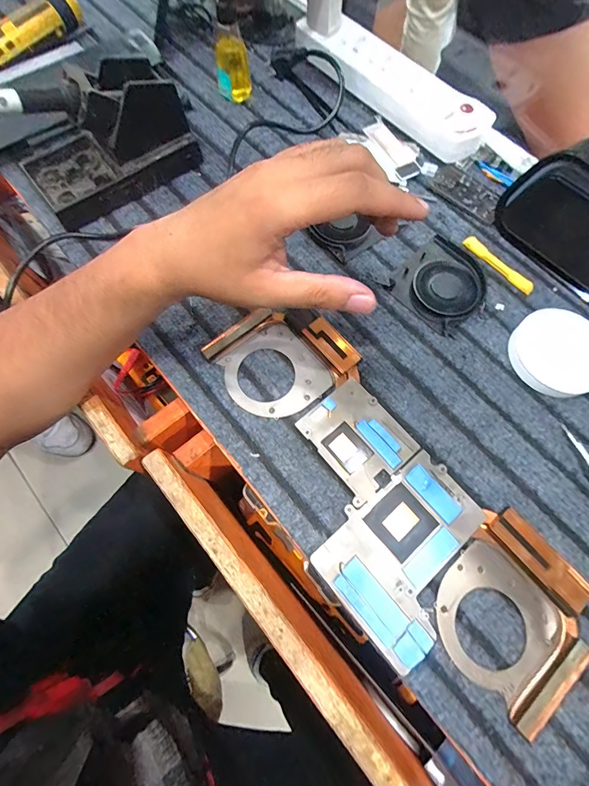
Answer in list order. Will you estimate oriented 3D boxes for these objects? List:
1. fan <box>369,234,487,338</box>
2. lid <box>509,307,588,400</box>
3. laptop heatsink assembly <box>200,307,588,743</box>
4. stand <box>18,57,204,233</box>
[{"bbox_3d":[0.140,-0.106,0.340,0.085,0.011,0.084,-42,77,-14],"label":"fan"},{"bbox_3d":[0.231,-0.035,0.312,0.070,0.021,0.075,-1,71,-2],"label":"lid"},{"bbox_3d":[0.058,0.072,0.276,0.133,0.012,0.342,-39,76,-13],"label":"laptop heatsink assembly"},{"bbox_3d":[-0.183,-0.246,0.341,0.157,0.086,0.083,-38,76,-13],"label":"stand"}]

